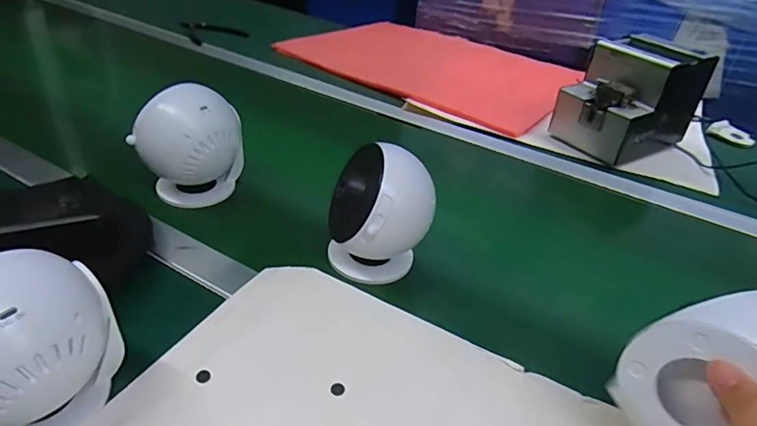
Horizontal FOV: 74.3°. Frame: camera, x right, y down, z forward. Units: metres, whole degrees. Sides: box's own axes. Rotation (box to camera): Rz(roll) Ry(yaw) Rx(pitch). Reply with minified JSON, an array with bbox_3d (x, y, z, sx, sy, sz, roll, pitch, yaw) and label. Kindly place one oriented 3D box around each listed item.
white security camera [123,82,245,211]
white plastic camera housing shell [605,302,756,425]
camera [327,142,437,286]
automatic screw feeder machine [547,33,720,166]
[{"bbox_3d":[-0.201,-0.072,0.547,0.082,0.132,0.090,20,37,20],"label":"white security camera"},{"bbox_3d":[0.206,0.094,0.309,0.099,0.078,0.079,-25,45,-36],"label":"white plastic camera housing shell"},{"bbox_3d":[-0.003,-0.004,0.472,0.081,0.117,0.078,4,35,-3],"label":"camera"},{"bbox_3d":[0.386,-0.178,0.763,0.181,0.142,0.126,-16,42,-31],"label":"automatic screw feeder machine"}]

